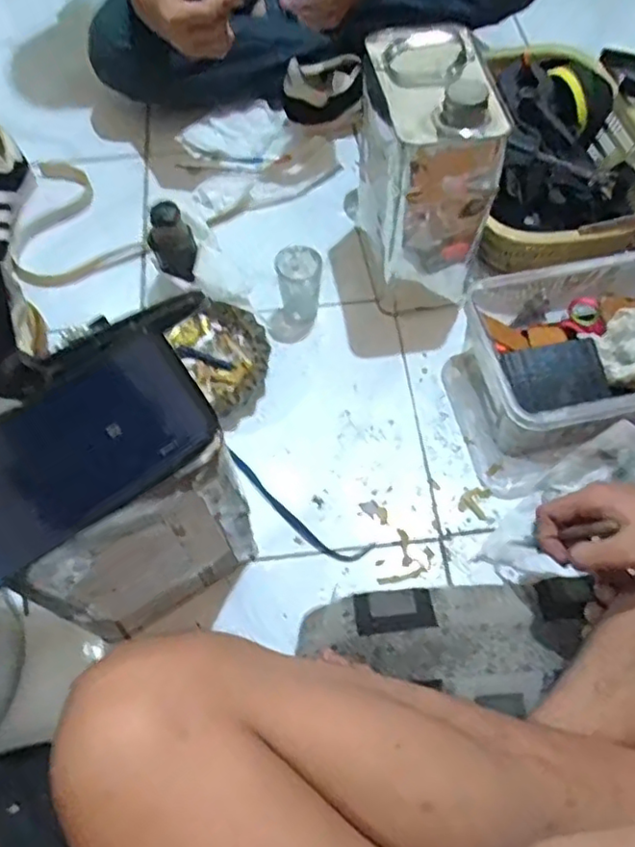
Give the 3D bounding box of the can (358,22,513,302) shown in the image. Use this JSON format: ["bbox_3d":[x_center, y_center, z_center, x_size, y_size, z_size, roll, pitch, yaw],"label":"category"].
[{"bbox_3d":[0.114,-0.263,0.664,0.118,0.249,0.159,-9,62,-4],"label":"can"}]

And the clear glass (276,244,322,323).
[{"bbox_3d":[-0.019,-0.153,0.703,0.046,0.080,0.053,-4,62,-2],"label":"clear glass"}]

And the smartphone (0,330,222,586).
[{"bbox_3d":[-0.141,0.021,0.363,0.165,0.011,0.080,-36,109,-18],"label":"smartphone"}]

